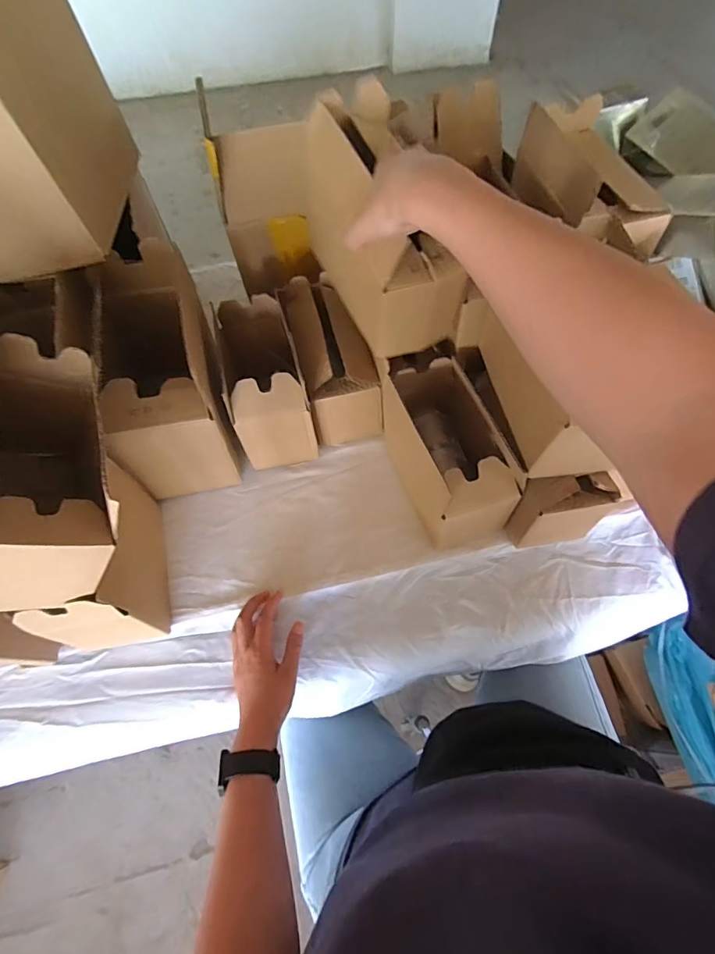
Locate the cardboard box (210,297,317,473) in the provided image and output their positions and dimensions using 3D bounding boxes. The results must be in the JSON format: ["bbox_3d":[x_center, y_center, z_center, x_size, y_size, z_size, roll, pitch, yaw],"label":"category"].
[{"bbox_3d":[-0.127,-0.129,0.601,0.096,0.129,0.190,-14,64,-6],"label":"cardboard box"}]

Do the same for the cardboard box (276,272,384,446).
[{"bbox_3d":[-0.041,-0.156,0.613,0.079,0.134,0.181,-16,65,-7],"label":"cardboard box"}]

